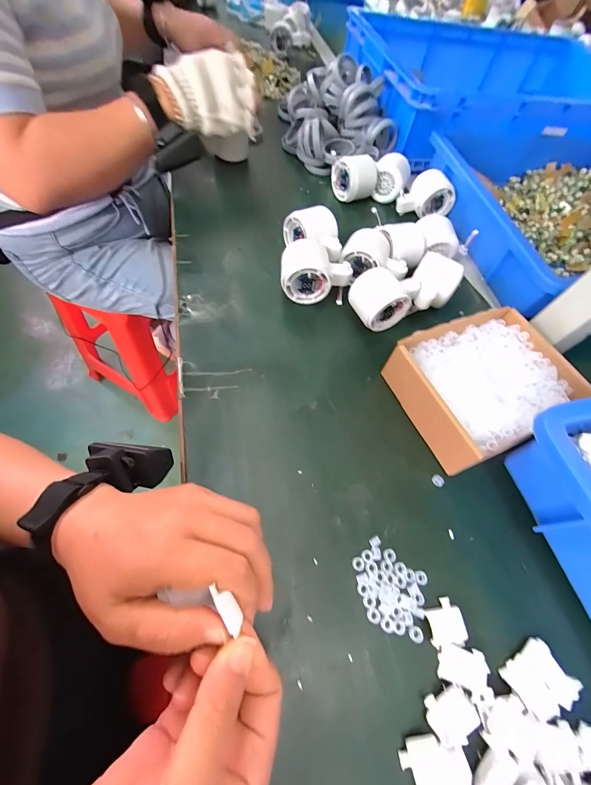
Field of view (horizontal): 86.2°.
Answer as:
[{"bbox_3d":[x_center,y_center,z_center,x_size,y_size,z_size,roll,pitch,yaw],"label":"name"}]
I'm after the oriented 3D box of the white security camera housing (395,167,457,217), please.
[{"bbox_3d":[0.214,-0.316,0.507,0.081,0.056,0.047,32,60,9],"label":"white security camera housing"}]

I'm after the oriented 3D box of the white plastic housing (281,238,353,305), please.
[{"bbox_3d":[0.024,-0.149,0.386,0.086,0.054,0.052,-1,61,-10],"label":"white plastic housing"}]

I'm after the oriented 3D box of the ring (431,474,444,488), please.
[{"bbox_3d":[0.137,0.084,0.300,0.011,0.004,0.011,3,61,-6],"label":"ring"}]

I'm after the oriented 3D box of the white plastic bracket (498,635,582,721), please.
[{"bbox_3d":[0.180,0.211,0.232,0.042,0.004,0.035,-31,50,-13],"label":"white plastic bracket"}]

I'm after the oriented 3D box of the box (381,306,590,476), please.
[{"bbox_3d":[0.200,-0.011,0.335,0.189,0.050,0.136,-18,65,-17],"label":"box"}]

